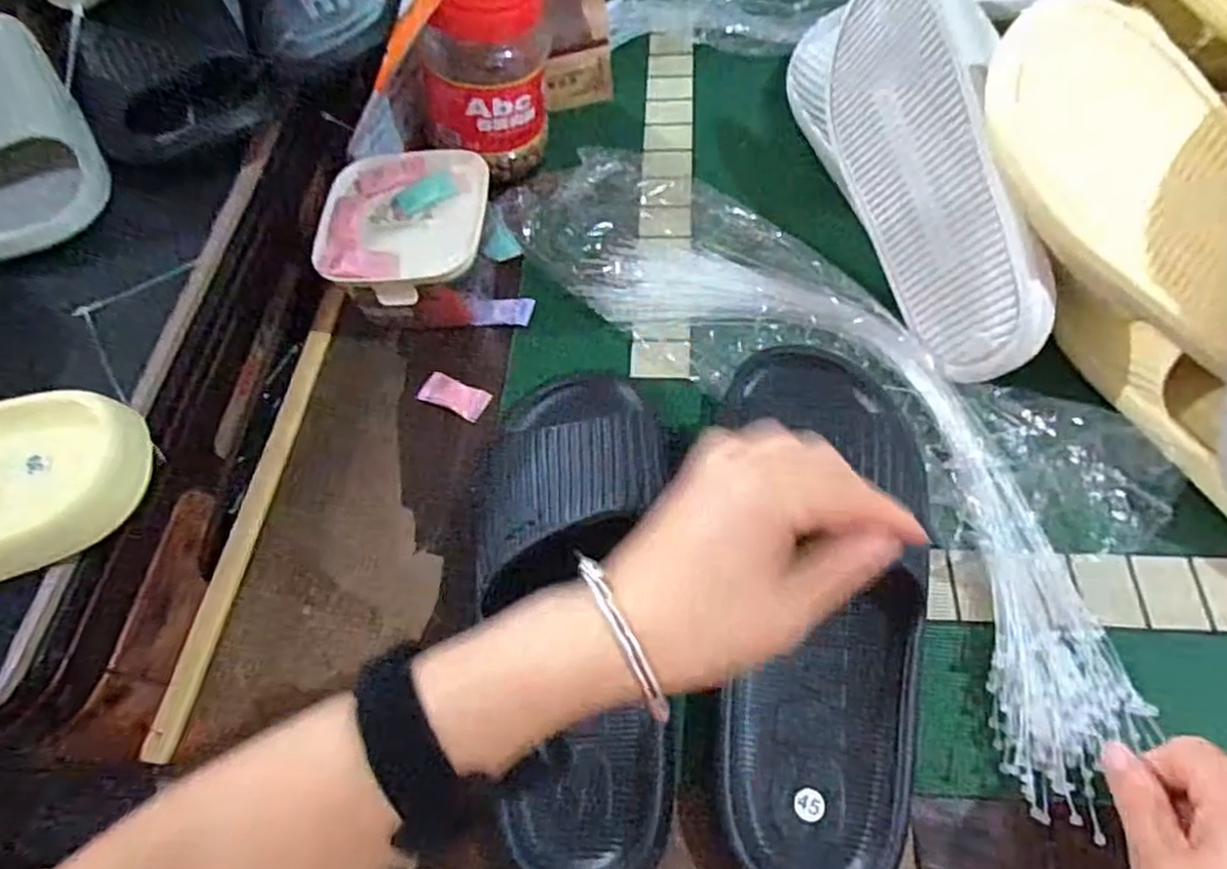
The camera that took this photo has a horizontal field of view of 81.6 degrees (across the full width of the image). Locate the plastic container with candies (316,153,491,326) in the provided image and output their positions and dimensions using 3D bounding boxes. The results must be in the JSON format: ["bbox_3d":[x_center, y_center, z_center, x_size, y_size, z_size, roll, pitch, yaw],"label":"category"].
[{"bbox_3d":[-0.138,-0.131,0.489,0.109,0.064,0.114,4,62,6],"label":"plastic container with candies"}]

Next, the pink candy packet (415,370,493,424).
[{"bbox_3d":[-0.105,-0.026,0.470,0.048,0.004,0.022,22,65,15],"label":"pink candy packet"}]

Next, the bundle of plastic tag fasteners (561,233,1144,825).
[{"bbox_3d":[0.140,0.000,0.416,0.125,0.027,0.404,-33,62,-13],"label":"bundle of plastic tag fasteners"}]

